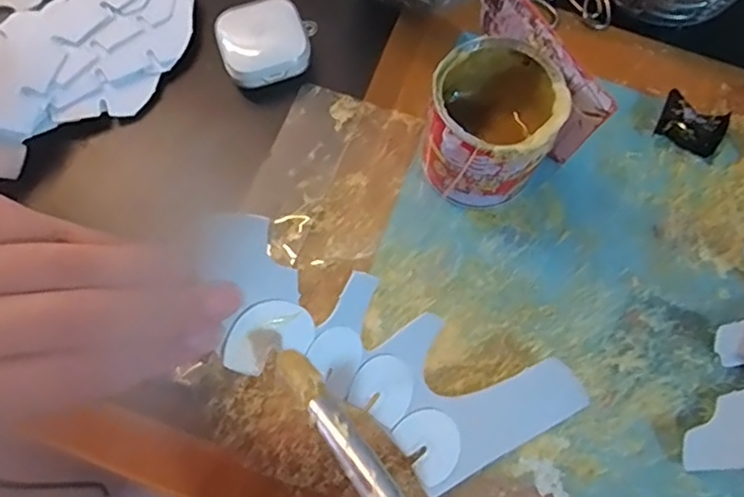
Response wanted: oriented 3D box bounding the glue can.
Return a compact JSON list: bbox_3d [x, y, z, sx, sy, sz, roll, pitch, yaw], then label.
[{"bbox_3d":[0.061,-0.063,0.321,0.063,0.073,0.066,0,70,0],"label":"glue can"}]

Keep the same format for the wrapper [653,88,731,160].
[{"bbox_3d":[0.188,-0.073,0.351,0.036,0.017,0.026,27,73,10],"label":"wrapper"}]

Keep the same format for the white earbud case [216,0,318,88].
[{"bbox_3d":[-0.064,-0.128,0.372,0.058,0.023,0.050,-20,71,-7],"label":"white earbud case"}]

